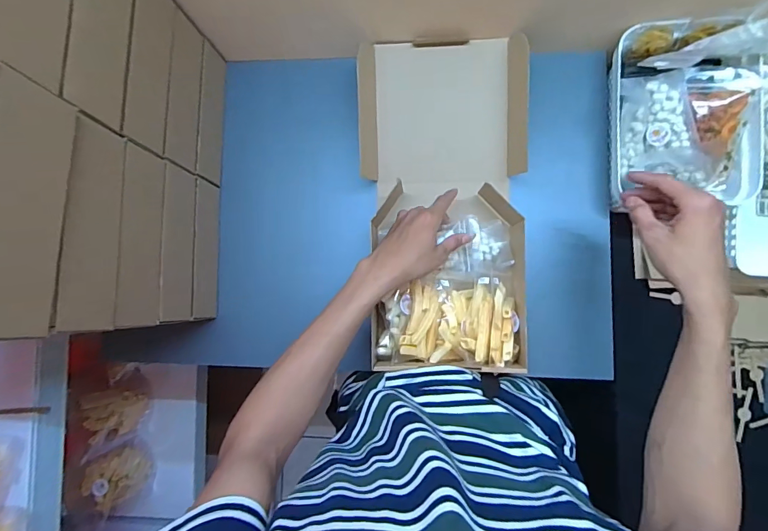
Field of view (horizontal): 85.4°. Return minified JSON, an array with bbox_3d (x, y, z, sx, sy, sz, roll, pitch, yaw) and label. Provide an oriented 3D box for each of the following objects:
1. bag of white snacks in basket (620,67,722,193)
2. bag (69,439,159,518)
[{"bbox_3d":[0.383,-0.184,0.573,0.092,0.057,0.156,-5,86,5],"label":"bag of white snacks in basket"},{"bbox_3d":[-0.563,0.465,0.888,0.048,0.207,0.147,-1,86,5],"label":"bag"}]

